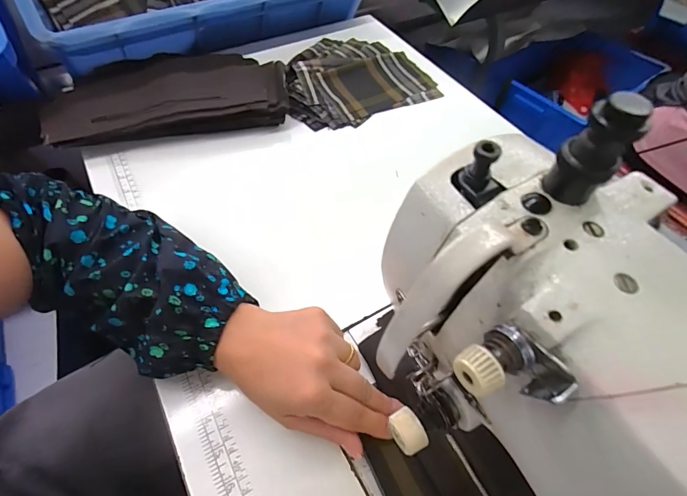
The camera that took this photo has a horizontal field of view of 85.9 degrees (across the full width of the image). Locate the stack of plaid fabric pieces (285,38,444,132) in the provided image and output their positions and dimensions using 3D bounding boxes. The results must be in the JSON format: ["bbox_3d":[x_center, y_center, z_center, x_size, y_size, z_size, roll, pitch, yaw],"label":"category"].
[{"bbox_3d":[0.012,-0.272,0.573,0.235,0.040,0.195,-23,63,-15],"label":"stack of plaid fabric pieces"}]

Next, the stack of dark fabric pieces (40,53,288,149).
[{"bbox_3d":[-0.244,-0.218,0.519,0.318,0.040,0.182,-14,61,-11],"label":"stack of dark fabric pieces"}]

